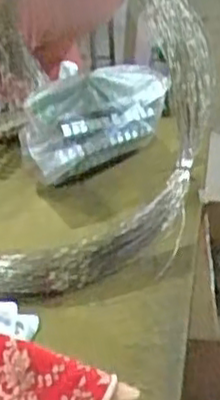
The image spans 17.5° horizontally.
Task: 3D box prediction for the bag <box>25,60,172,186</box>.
[{"bbox_3d":[-0.015,-0.075,0.652,0.068,0.072,0.162,29,39,33],"label":"bag"}]

